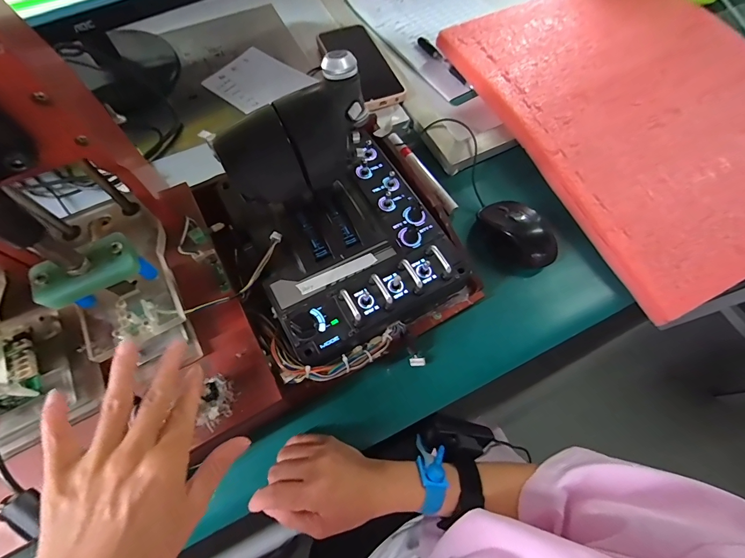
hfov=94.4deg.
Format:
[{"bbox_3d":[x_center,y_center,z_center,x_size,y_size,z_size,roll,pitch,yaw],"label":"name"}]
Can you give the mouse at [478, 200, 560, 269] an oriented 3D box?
[{"bbox_3d":[0.174,-0.055,0.411,0.060,0.032,0.095,-32,70,-14],"label":"mouse"}]

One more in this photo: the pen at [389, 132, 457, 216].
[{"bbox_3d":[0.065,-0.140,0.455,0.017,0.016,0.136,-28,69,-12],"label":"pen"}]

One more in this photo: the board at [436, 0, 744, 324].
[{"bbox_3d":[0.397,-0.249,0.474,0.416,0.034,0.485,-24,73,-11],"label":"board"}]

